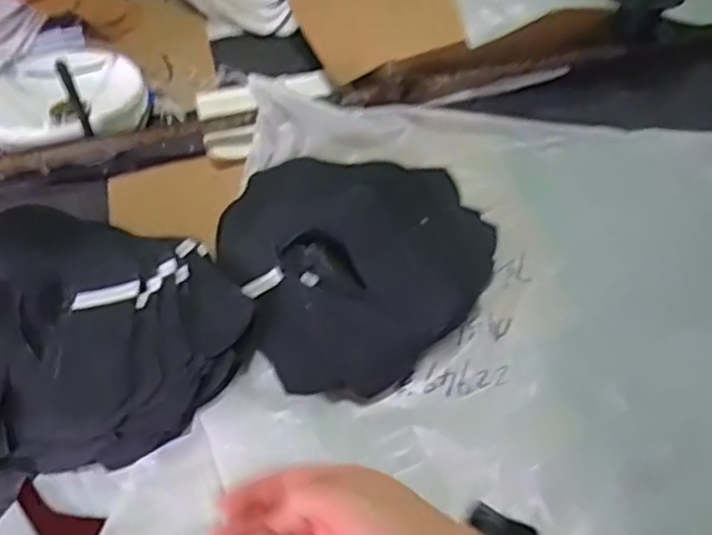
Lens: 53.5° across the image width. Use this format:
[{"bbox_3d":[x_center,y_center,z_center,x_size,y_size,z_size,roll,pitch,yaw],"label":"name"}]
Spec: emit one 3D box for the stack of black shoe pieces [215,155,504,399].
[{"bbox_3d":[0.005,-0.033,0.718,0.273,0.061,0.294,-23,55,-15],"label":"stack of black shoe pieces"}]

